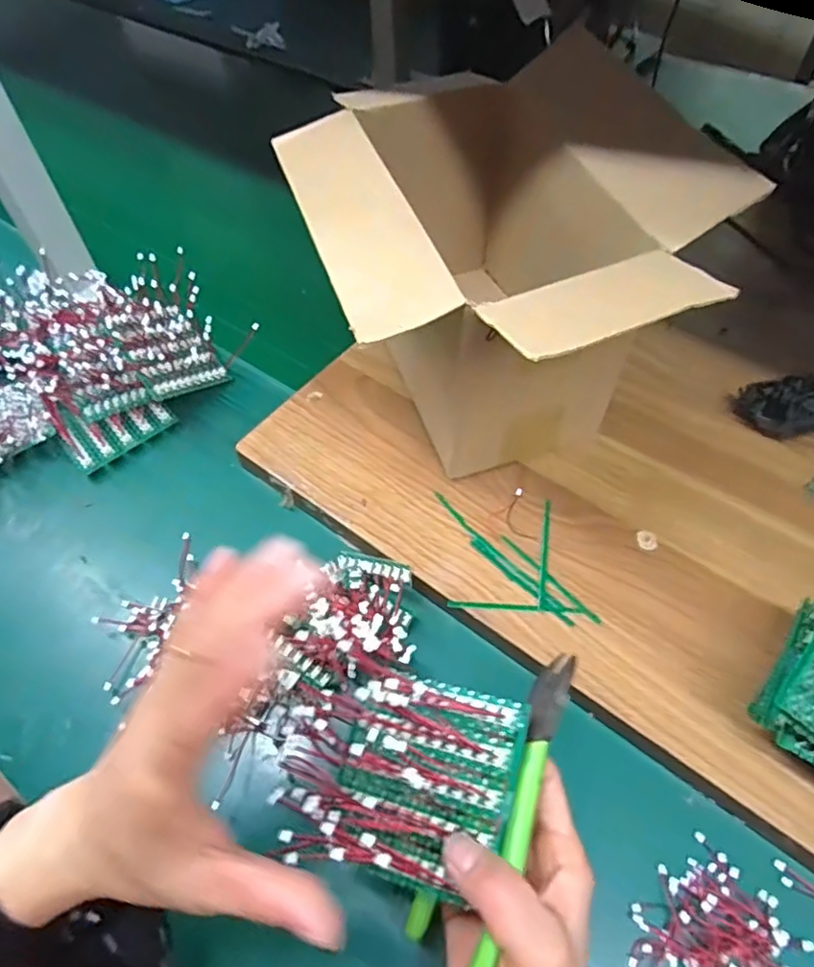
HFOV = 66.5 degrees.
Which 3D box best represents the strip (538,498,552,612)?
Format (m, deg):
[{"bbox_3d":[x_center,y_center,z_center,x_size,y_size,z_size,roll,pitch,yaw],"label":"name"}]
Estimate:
[{"bbox_3d":[0.097,0.048,0.433,0.004,0.004,0.086,7,56,8],"label":"strip"}]

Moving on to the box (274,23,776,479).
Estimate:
[{"bbox_3d":[0.061,-0.137,0.452,0.238,0.184,0.298,-21,57,-11],"label":"box"}]

